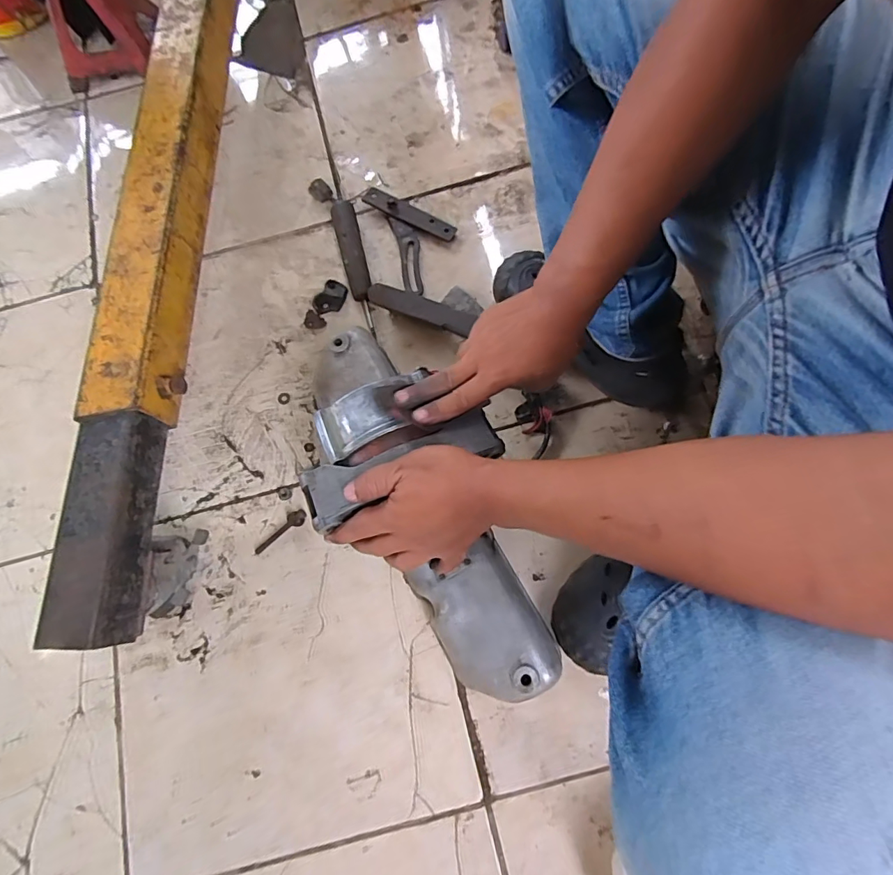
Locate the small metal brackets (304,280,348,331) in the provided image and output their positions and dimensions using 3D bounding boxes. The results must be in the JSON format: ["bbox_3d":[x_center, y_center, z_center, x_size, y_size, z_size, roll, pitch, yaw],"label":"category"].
[{"bbox_3d":[-0.181,-0.199,0.729,0.042,0.011,0.084,25,77,11],"label":"small metal brackets"}]

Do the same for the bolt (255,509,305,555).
[{"bbox_3d":[-0.217,0.123,0.628,0.079,0.011,0.019,-36,77,-8],"label":"bolt"}]

